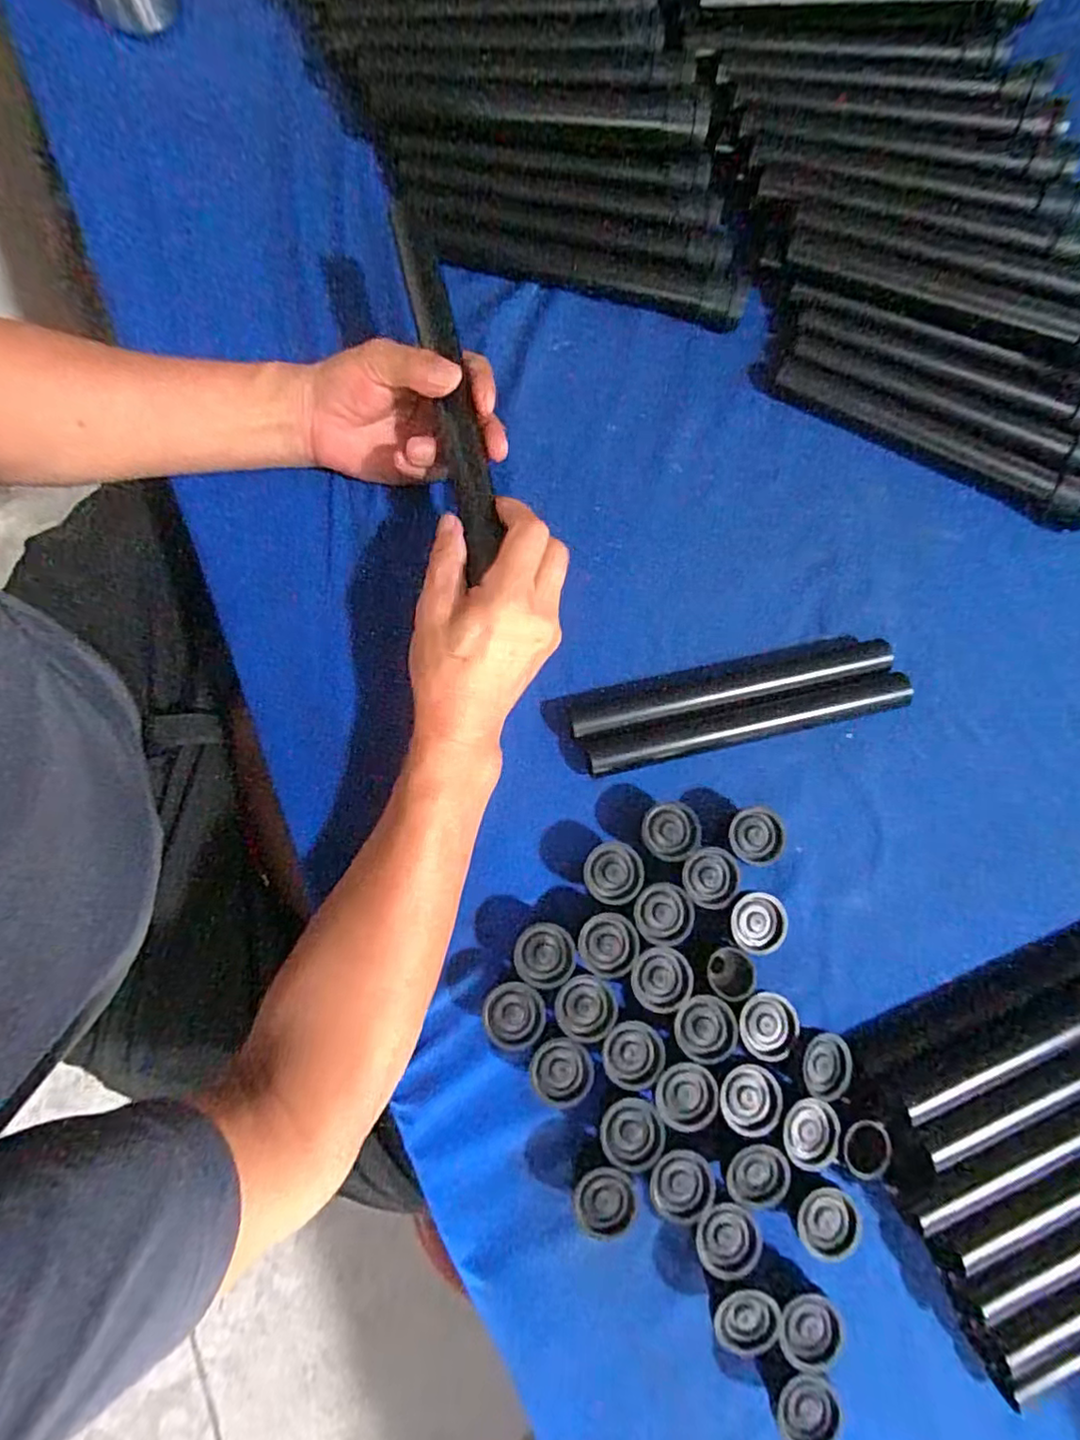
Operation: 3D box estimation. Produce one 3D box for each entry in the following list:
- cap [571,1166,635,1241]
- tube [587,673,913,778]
[{"bbox_3d":[0.035,0.264,0.343,0.032,0.031,0.034,1,79,-3],"label":"cap"},{"bbox_3d":[0.139,0.002,0.403,0.218,0.018,0.024,-12,80,-6],"label":"tube"}]

